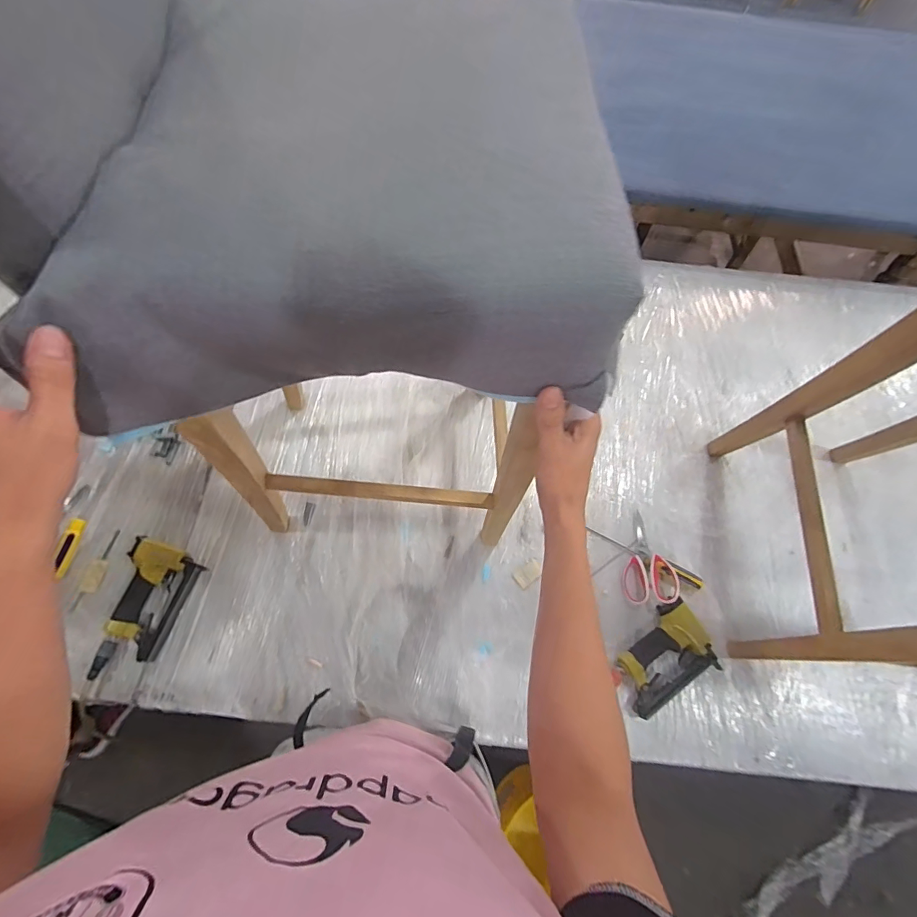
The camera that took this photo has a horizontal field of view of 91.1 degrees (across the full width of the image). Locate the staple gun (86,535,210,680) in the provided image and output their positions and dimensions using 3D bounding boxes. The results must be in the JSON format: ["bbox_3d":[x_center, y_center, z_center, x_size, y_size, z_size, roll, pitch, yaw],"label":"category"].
[{"bbox_3d":[-0.575,0.274,0.809,0.124,0.046,0.237,18,68,5],"label":"staple gun"}]

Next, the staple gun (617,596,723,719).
[{"bbox_3d":[0.371,0.358,0.822,0.175,0.036,0.132,-24,70,-12],"label":"staple gun"}]

